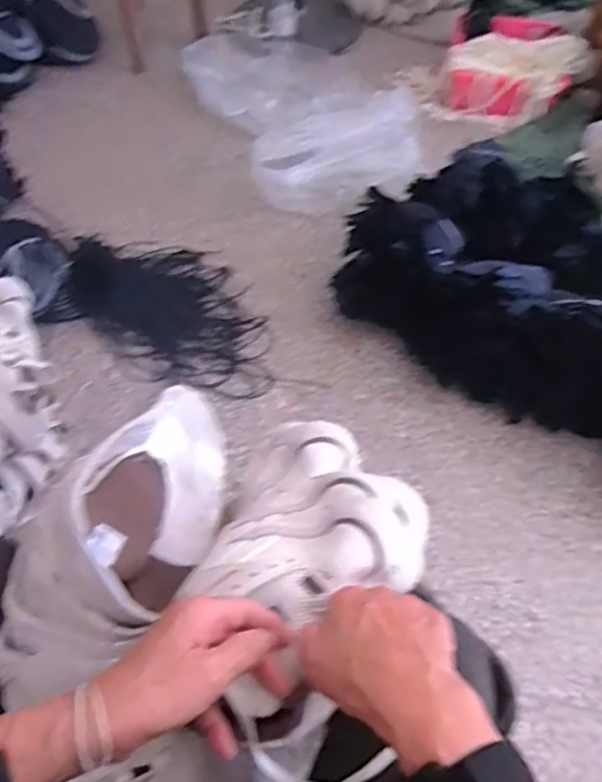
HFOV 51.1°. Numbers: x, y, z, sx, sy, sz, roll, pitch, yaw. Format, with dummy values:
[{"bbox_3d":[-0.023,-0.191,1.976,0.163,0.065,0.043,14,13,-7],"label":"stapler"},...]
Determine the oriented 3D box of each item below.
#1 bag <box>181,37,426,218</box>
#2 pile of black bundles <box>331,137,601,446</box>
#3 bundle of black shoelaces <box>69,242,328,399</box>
[{"bbox_3d":[-0.003,-0.740,1.631,0.499,0.141,0.688,-22,59,-18],"label":"bag"},{"bbox_3d":[0.568,-0.108,1.146,1.001,0.250,0.475,34,60,19],"label":"pile of black bundles"},{"bbox_3d":[-0.235,-0.174,1.277,0.508,0.052,0.289,37,61,21],"label":"bundle of black shoelaces"}]

